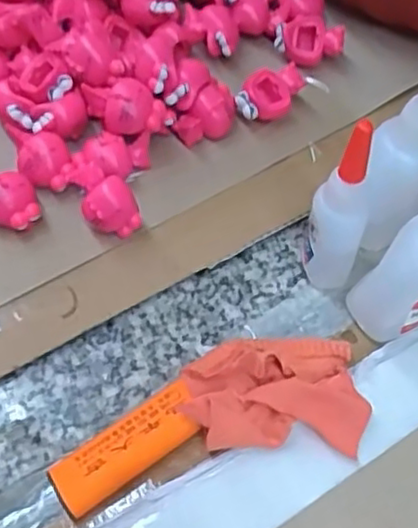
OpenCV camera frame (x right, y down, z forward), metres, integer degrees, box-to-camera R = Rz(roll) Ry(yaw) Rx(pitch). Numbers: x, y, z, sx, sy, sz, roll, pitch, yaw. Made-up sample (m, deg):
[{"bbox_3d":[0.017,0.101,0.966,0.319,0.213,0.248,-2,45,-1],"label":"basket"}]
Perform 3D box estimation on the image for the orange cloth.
[{"bbox_3d":[0.027,0.051,0.280,0.071,0.020,0.046,2,58,0],"label":"orange cloth"}]

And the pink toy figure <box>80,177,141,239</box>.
[{"bbox_3d":[-0.045,-0.024,0.316,0.024,0.026,0.017,-20,60,-13],"label":"pink toy figure"}]

